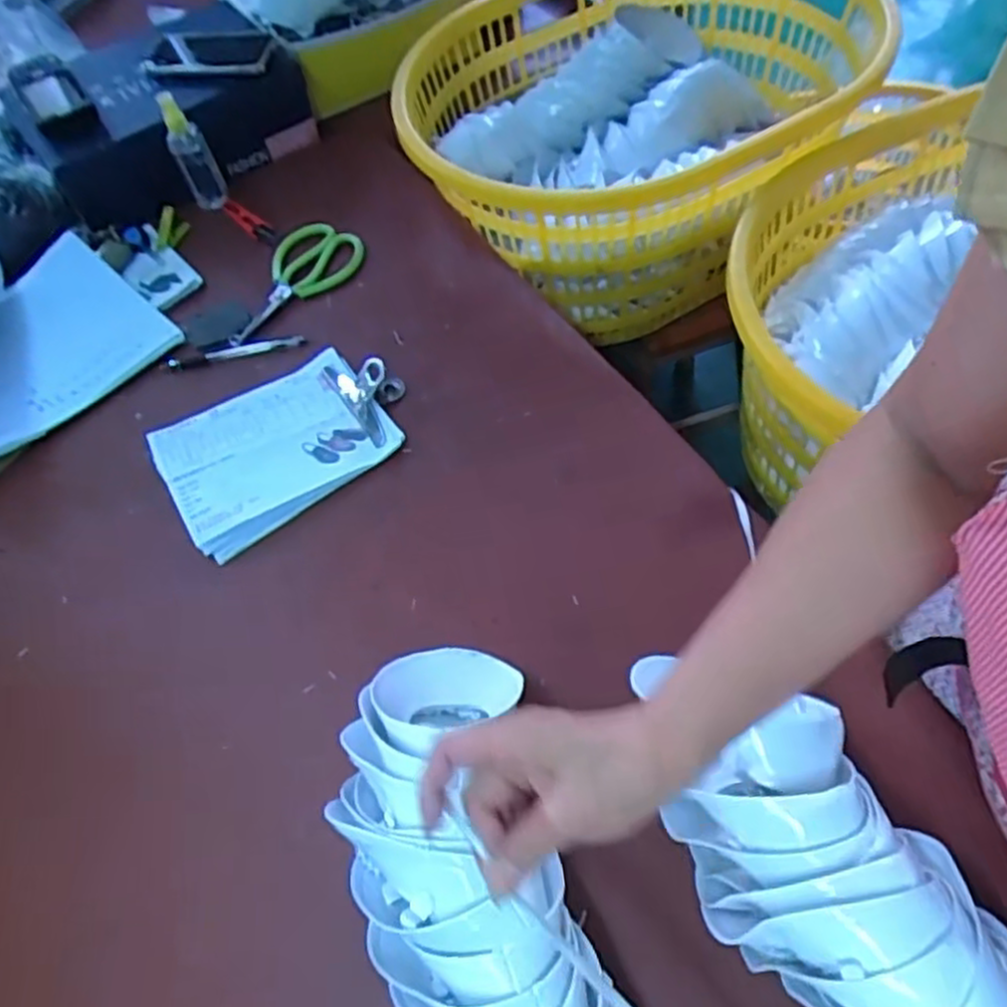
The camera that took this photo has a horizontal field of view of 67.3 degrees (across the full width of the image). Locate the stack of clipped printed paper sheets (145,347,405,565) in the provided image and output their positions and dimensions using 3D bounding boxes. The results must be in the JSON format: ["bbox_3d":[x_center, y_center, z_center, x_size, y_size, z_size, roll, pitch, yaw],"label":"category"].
[{"bbox_3d":[-0.217,-0.068,0.744,0.236,0.032,0.163,-31,62,-14],"label":"stack of clipped printed paper sheets"}]

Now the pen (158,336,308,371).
[{"bbox_3d":[-0.297,-0.165,0.829,0.159,0.012,0.014,-9,59,-1],"label":"pen"}]

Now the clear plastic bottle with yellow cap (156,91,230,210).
[{"bbox_3d":[-0.377,-0.425,0.920,0.045,0.122,0.046,-23,60,-9],"label":"clear plastic bottle with yellow cap"}]

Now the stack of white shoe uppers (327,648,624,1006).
[{"bbox_3d":[-0.021,0.249,0.498,0.146,0.113,0.351,-16,59,-5],"label":"stack of white shoe uppers"}]

